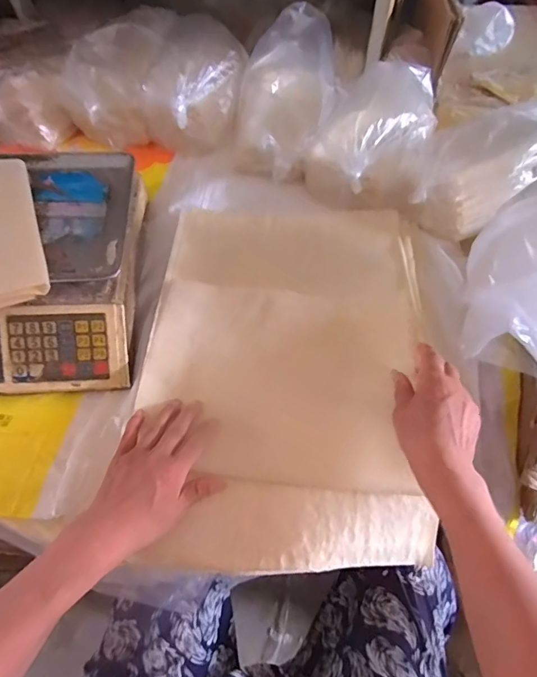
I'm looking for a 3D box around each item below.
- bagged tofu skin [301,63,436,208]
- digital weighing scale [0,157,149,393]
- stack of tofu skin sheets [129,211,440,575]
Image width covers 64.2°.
[{"bbox_3d":[0.169,-0.325,0.670,0.166,0.099,0.269,17,58,11],"label":"bagged tofu skin"},{"bbox_3d":[-0.336,-0.089,0.527,0.327,0.118,0.327,-4,56,-2],"label":"digital weighing scale"},{"bbox_3d":[0.024,0.014,0.505,0.311,0.038,0.456,3,61,1],"label":"stack of tofu skin sheets"}]

